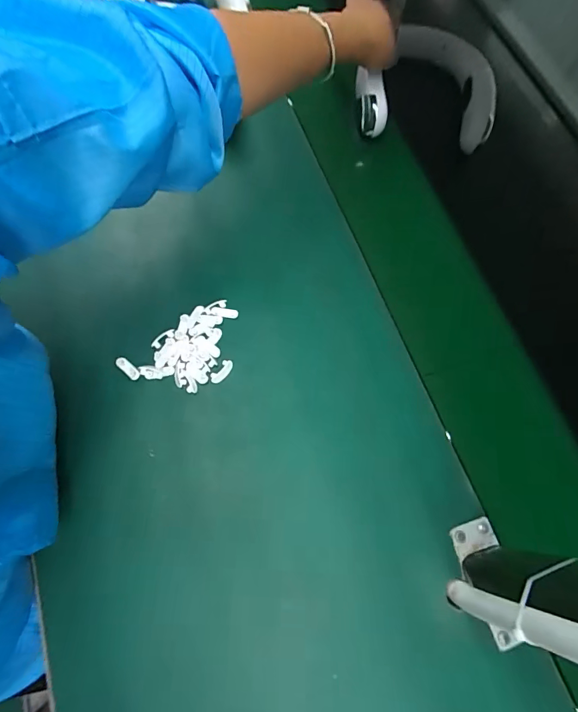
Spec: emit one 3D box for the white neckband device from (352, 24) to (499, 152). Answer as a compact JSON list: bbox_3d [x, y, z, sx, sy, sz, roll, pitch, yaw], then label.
[{"bbox_3d":[0.194,-0.401,0.578,0.189,0.067,0.220,8,63,1],"label":"white neckband device"}]

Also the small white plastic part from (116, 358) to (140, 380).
[{"bbox_3d":[-0.160,0.013,0.393,0.029,0.005,0.011,40,71,10],"label":"small white plastic part"}]

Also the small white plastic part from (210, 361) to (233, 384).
[{"bbox_3d":[-0.068,0.016,0.401,0.013,0.006,0.028,39,71,9],"label":"small white plastic part"}]

